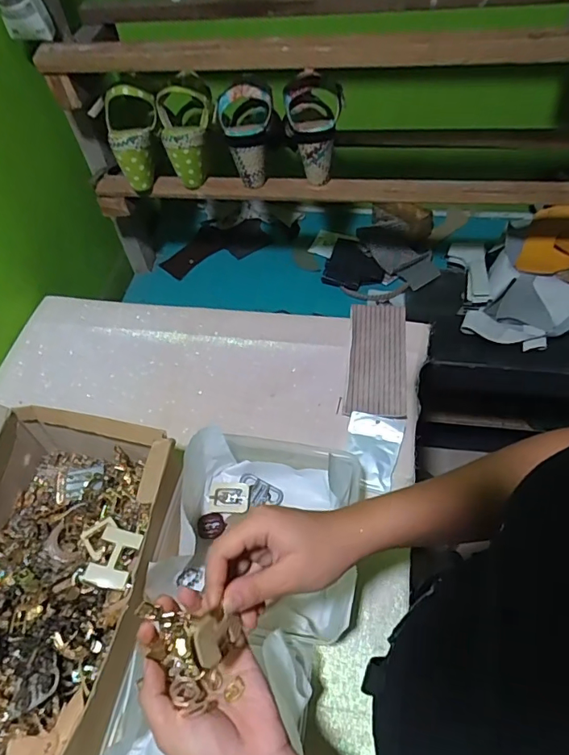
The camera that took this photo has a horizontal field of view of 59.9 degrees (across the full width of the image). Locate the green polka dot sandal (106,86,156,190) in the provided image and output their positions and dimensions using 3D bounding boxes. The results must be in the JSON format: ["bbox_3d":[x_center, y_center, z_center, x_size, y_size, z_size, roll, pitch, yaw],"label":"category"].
[{"bbox_3d":[-0.232,-0.353,0.740,0.075,0.143,0.063,5,28,9],"label":"green polka dot sandal"}]

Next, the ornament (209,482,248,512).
[{"bbox_3d":[-0.066,0.142,0.588,0.048,0.004,0.034,-1,68,12],"label":"ornament"}]

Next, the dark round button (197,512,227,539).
[{"bbox_3d":[-0.086,0.171,0.573,0.032,0.005,0.031,-2,53,3],"label":"dark round button"}]

